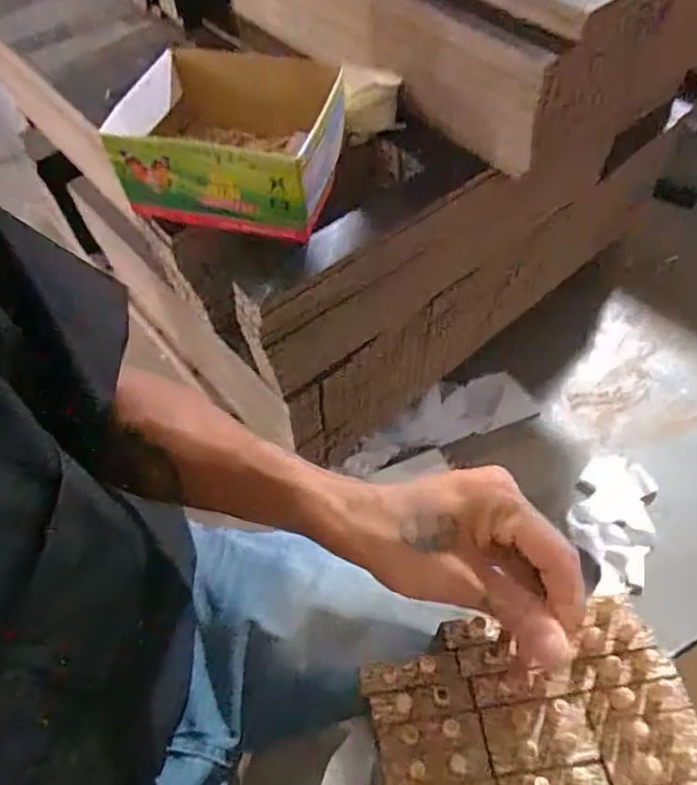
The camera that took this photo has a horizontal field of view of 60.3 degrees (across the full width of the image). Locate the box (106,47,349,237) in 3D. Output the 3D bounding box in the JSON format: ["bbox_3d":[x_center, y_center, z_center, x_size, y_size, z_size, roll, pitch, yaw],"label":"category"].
[{"bbox_3d":[-0.146,-0.321,0.764,0.260,0.114,0.203,8,58,10],"label":"box"}]

